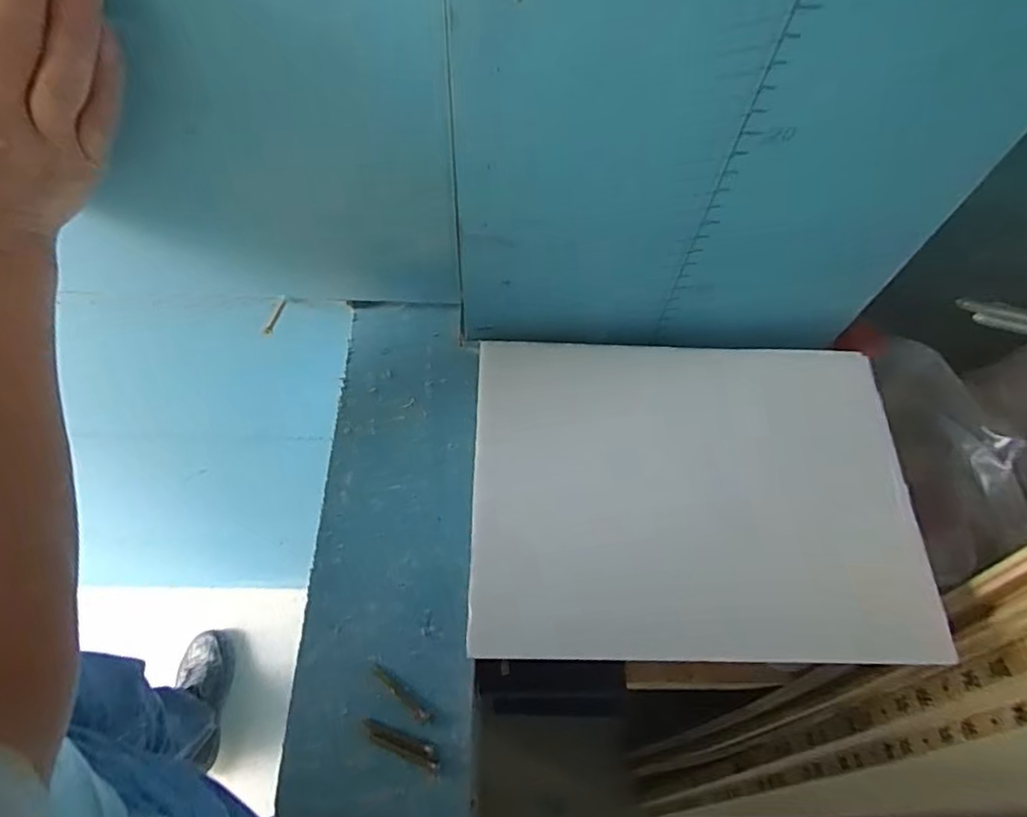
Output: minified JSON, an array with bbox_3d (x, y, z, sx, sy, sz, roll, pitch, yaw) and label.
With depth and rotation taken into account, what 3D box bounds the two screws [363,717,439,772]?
[{"bbox_3d":[-0.054,0.162,0.280,0.040,0.005,0.010,19,63,8],"label":"two screws"}]

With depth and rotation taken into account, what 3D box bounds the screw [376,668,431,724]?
[{"bbox_3d":[-0.056,0.143,0.290,0.037,0.004,0.007,37,67,17],"label":"screw"}]

